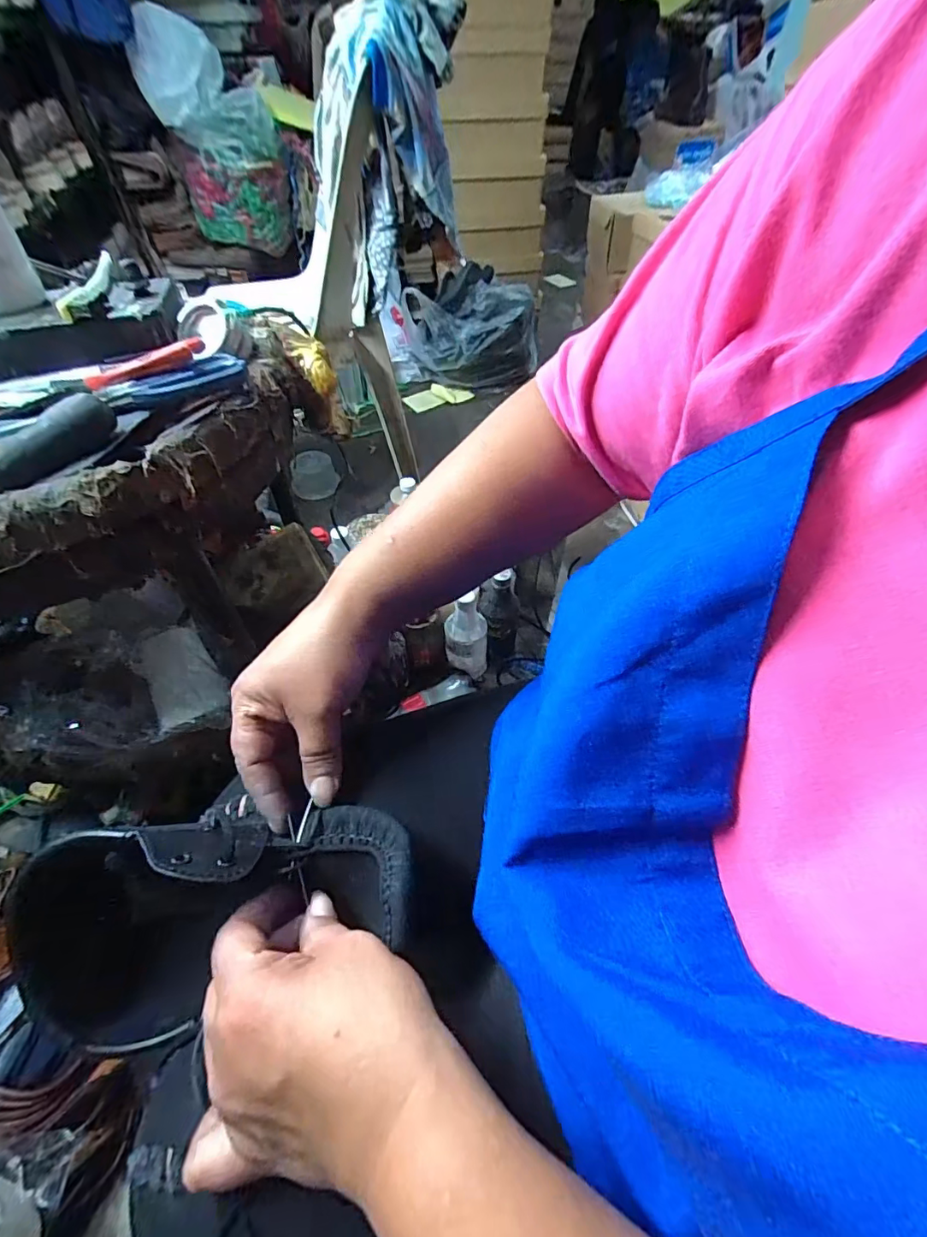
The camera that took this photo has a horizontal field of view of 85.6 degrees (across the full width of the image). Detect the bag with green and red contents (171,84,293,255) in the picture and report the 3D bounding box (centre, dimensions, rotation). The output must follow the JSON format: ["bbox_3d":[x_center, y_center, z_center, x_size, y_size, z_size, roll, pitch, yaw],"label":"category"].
[{"bbox_3d":[-0.596,-1.150,1.310,0.238,0.307,0.124,-25,55,-19],"label":"bag with green and red contents"}]

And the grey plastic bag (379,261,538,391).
[{"bbox_3d":[-0.008,-0.873,1.515,0.437,0.237,0.297,-18,53,-15],"label":"grey plastic bag"}]

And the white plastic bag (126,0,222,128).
[{"bbox_3d":[-0.664,-1.281,1.160,0.186,0.175,0.135,-20,53,-16],"label":"white plastic bag"}]

